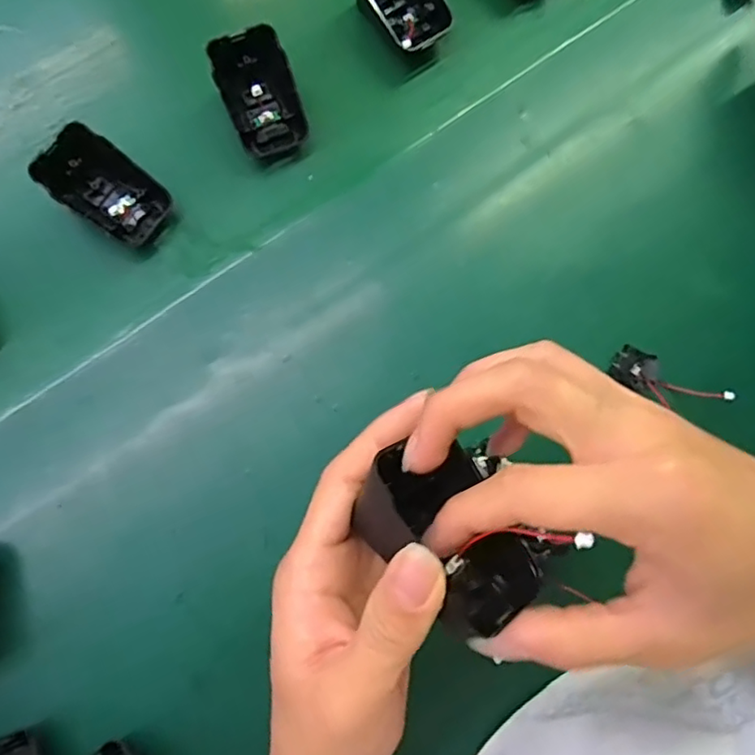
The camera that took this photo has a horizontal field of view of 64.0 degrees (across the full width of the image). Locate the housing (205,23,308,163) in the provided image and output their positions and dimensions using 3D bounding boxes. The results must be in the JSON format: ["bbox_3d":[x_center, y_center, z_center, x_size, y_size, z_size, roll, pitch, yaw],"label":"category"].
[{"bbox_3d":[-0.072,-0.171,0.370,0.043,0.018,0.073,-25,114,-11],"label":"housing"}]

